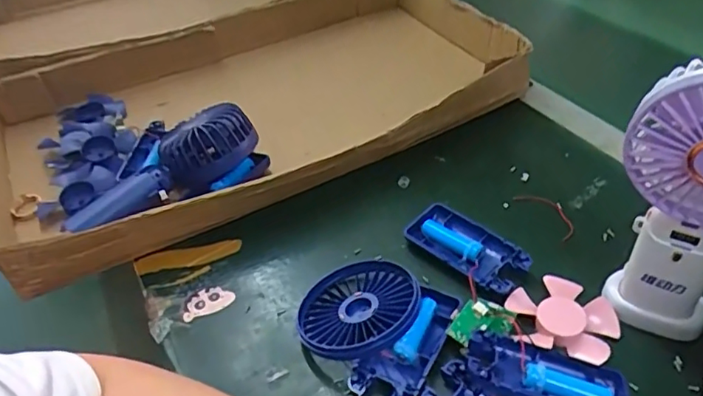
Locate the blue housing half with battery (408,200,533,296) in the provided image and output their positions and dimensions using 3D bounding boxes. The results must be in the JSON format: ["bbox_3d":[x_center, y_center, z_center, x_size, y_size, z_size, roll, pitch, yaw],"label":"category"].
[{"bbox_3d":[0.088,0.039,0.434,0.042,0.017,0.091,-36,49,-28],"label":"blue housing half with battery"}]

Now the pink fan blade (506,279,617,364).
[{"bbox_3d":[0.142,0.081,0.379,0.068,0.015,0.064,-4,42,4],"label":"pink fan blade"}]

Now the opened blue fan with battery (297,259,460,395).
[{"bbox_3d":[0.014,0.081,0.383,0.104,0.030,0.090,25,51,32],"label":"opened blue fan with battery"}]

